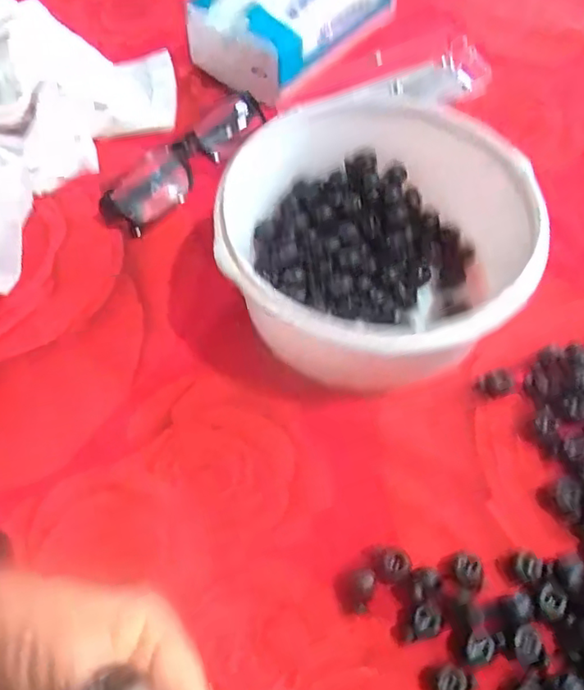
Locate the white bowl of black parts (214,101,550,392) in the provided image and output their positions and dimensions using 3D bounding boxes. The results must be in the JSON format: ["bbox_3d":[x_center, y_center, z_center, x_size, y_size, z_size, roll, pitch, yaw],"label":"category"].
[{"bbox_3d":[0.045,-0.051,0.328,0.142,0.077,0.163,-34,64,-21],"label":"white bowl of black parts"}]

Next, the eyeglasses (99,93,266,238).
[{"bbox_3d":[-0.076,-0.129,0.405,0.041,0.027,0.132,36,64,17],"label":"eyeglasses"}]

